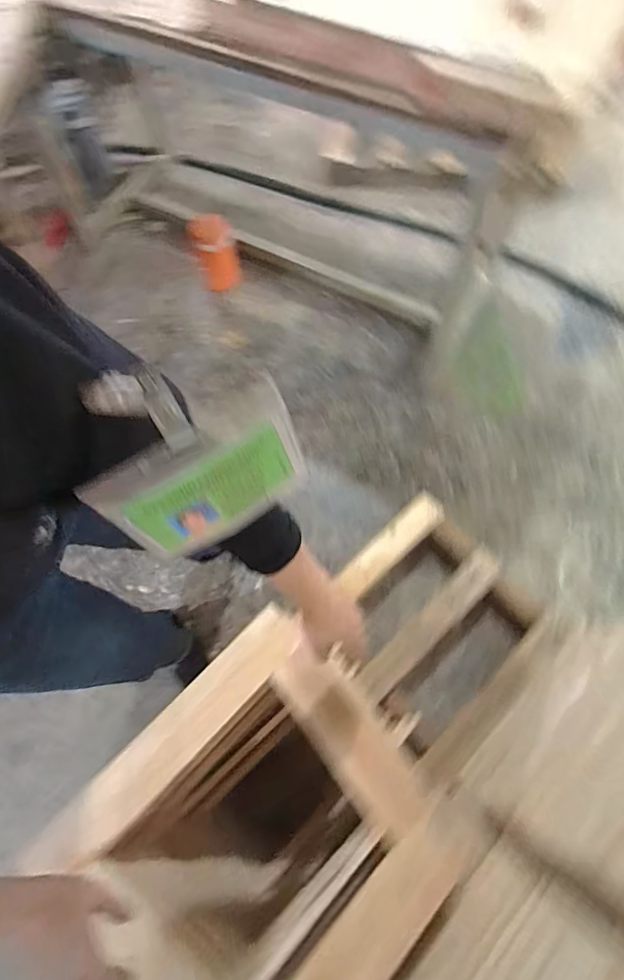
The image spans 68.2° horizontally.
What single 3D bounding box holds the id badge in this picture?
[{"bbox_3d":[-0.050,-0.002,0.235,0.097,0.083,0.007,-32,57,-6],"label":"id badge"}]

